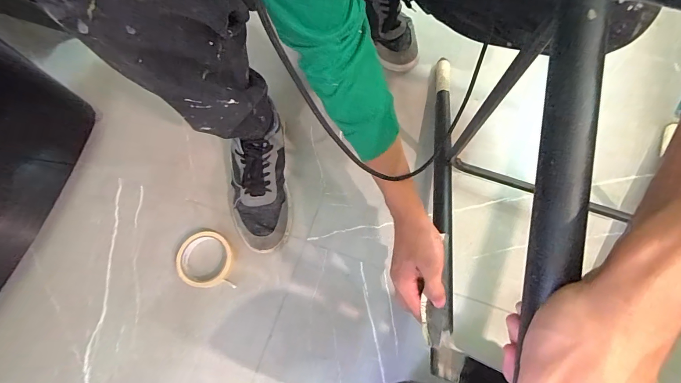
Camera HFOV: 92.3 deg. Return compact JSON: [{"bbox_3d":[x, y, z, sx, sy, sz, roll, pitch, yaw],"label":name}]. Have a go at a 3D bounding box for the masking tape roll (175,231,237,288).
[{"bbox_3d":[-0.238,0.119,0.577,0.092,0.032,0.098,0,72,1],"label":"masking tape roll"}]

